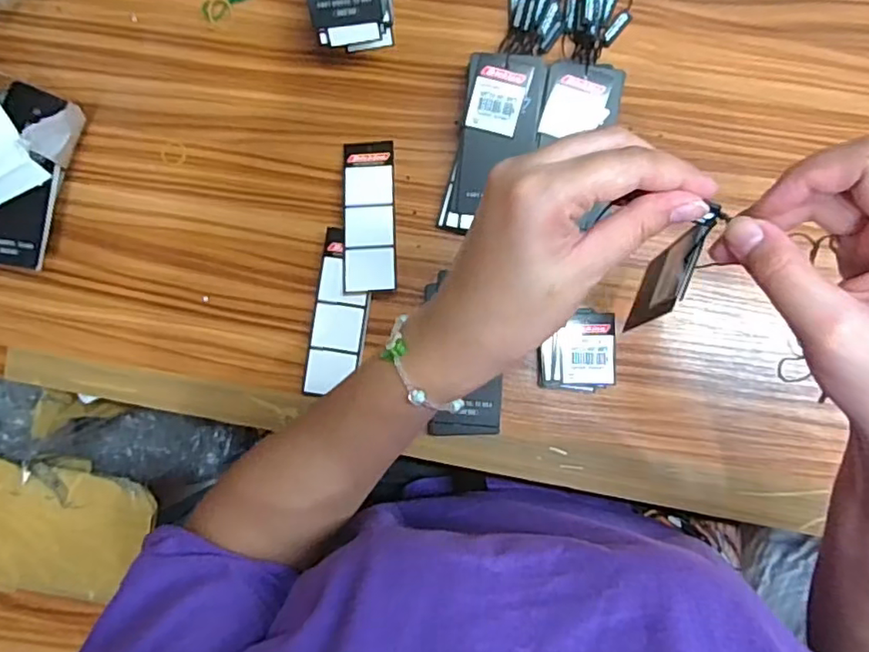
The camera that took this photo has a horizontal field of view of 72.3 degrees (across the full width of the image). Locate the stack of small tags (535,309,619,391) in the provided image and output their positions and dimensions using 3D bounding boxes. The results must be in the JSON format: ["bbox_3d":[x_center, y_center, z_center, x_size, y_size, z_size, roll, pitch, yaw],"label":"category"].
[{"bbox_3d":[0.100,0.017,0.418,0.051,0.019,0.055,0,87,5],"label":"stack of small tags"}]

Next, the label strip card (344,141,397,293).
[{"bbox_3d":[-0.047,-0.082,0.428,0.037,0.006,0.117,-2,74,0],"label":"label strip card"}]

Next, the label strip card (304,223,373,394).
[{"bbox_3d":[-0.066,-0.009,0.420,0.038,0.006,0.115,7,91,4],"label":"label strip card"}]

